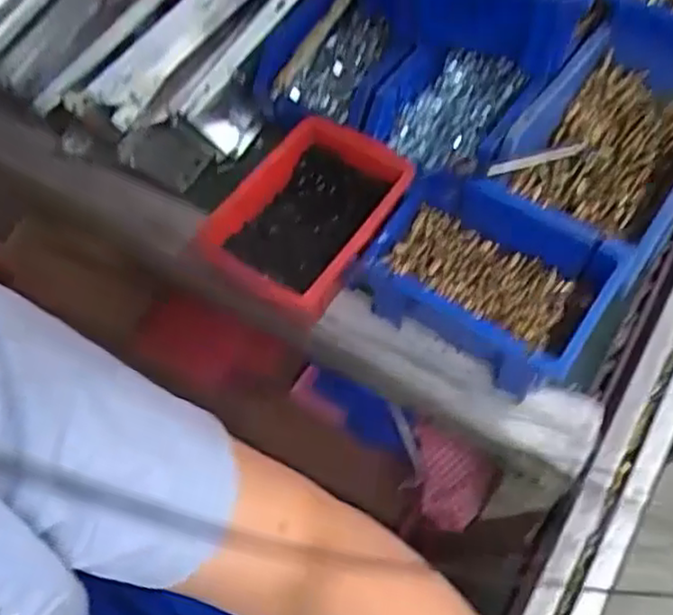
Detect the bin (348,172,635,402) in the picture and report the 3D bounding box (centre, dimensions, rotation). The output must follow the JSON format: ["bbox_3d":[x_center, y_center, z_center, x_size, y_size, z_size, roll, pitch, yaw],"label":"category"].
[{"bbox_3d":[0.095,-0.018,0.471,0.155,0.067,0.097,31,68,18],"label":"bin"}]

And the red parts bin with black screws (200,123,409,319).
[{"bbox_3d":[-0.025,-0.067,0.507,0.116,0.052,0.145,29,68,18],"label":"red parts bin with black screws"}]

